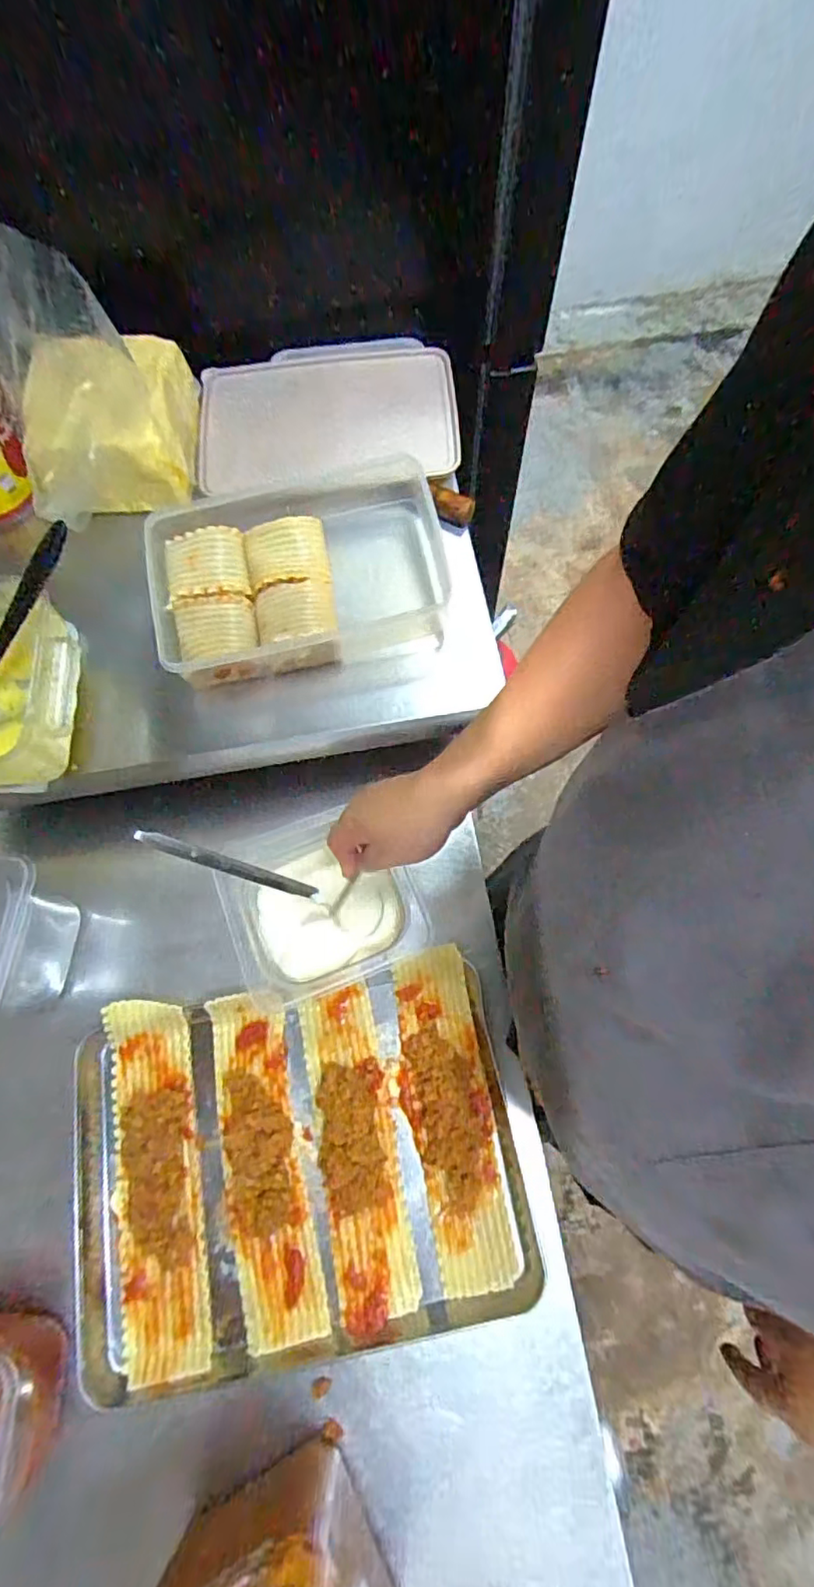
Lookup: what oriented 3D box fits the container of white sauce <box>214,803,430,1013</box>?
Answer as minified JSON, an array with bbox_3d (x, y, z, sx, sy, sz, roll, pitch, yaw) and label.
[{"bbox_3d":[-0.089,0.109,0.616,0.185,0.086,0.166,-21,72,-5],"label":"container of white sauce"}]

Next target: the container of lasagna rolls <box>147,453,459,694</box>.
[{"bbox_3d":[-0.109,-0.231,0.629,0.296,0.061,0.199,-13,71,-3],"label":"container of lasagna rolls"}]

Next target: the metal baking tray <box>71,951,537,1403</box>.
[{"bbox_3d":[-0.108,0.339,0.575,0.415,0.038,0.316,-10,71,-2],"label":"metal baking tray"}]

